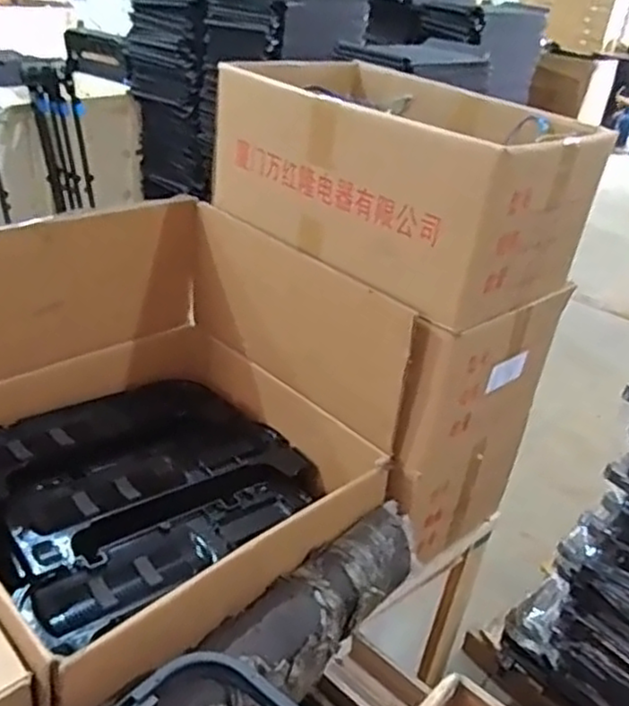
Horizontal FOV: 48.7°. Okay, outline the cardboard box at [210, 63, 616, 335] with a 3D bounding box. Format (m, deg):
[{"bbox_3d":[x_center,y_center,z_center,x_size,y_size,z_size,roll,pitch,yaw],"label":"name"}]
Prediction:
[{"bbox_3d":[0.135,-0.293,1.148,0.564,0.242,0.329,30,37,33],"label":"cardboard box"}]

